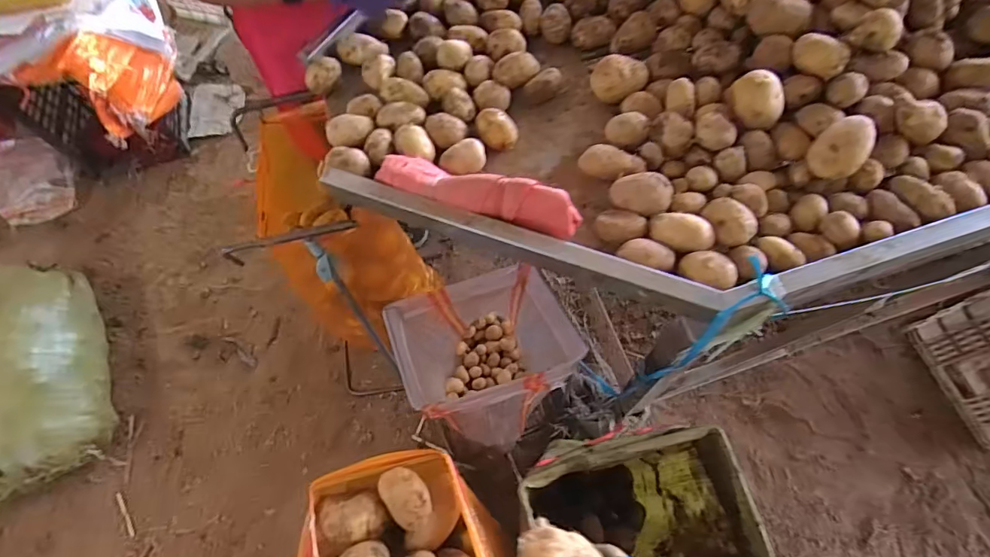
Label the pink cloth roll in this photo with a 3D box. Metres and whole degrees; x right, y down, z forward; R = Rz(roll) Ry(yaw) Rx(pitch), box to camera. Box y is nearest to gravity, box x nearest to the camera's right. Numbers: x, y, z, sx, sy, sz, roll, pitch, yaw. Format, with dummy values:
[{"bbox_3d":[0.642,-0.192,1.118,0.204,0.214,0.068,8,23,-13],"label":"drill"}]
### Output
[{"bbox_3d":[-0.024,-0.122,0.641,0.278,0.047,0.053,19,64,10],"label":"pink cloth roll"}]

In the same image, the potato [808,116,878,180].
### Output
[{"bbox_3d":[0.459,-0.173,0.638,0.063,0.048,0.086,43,111,21],"label":"potato"}]

